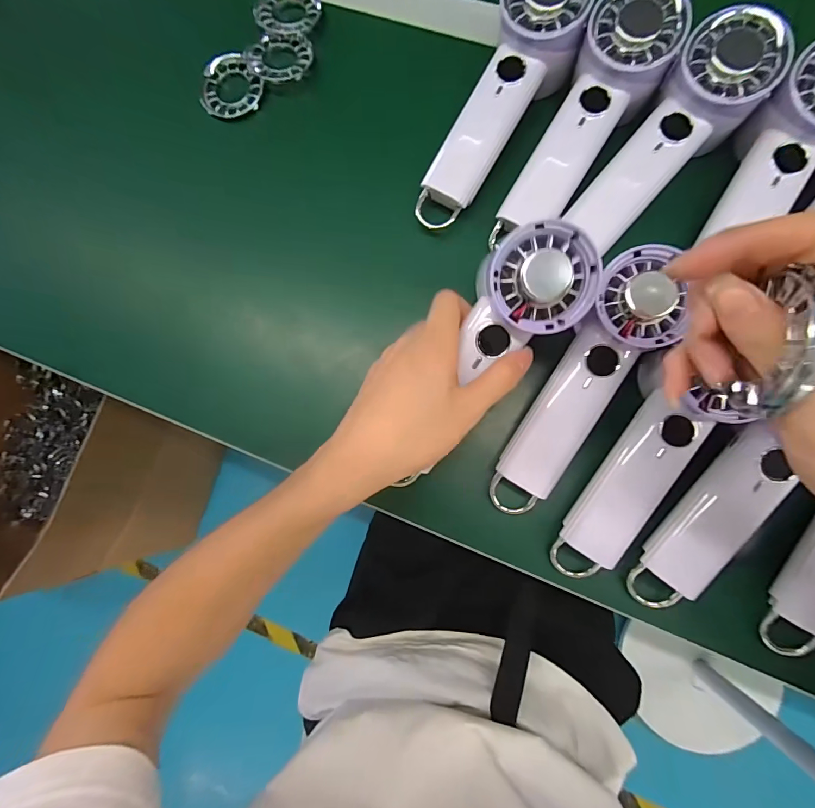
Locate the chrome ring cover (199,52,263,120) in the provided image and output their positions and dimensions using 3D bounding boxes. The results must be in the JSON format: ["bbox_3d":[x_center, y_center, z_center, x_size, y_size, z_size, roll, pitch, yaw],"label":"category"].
[{"bbox_3d":[-0.157,-0.277,0.357,0.052,0.015,0.050,-35,81,0],"label":"chrome ring cover"}]

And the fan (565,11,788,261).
[{"bbox_3d":[0.185,-0.189,0.289,0.062,0.039,0.158,44,113,9],"label":"fan"}]

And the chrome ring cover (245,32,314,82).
[{"bbox_3d":[-0.112,-0.305,0.355,0.057,0.007,0.046,9,83,6],"label":"chrome ring cover"}]

